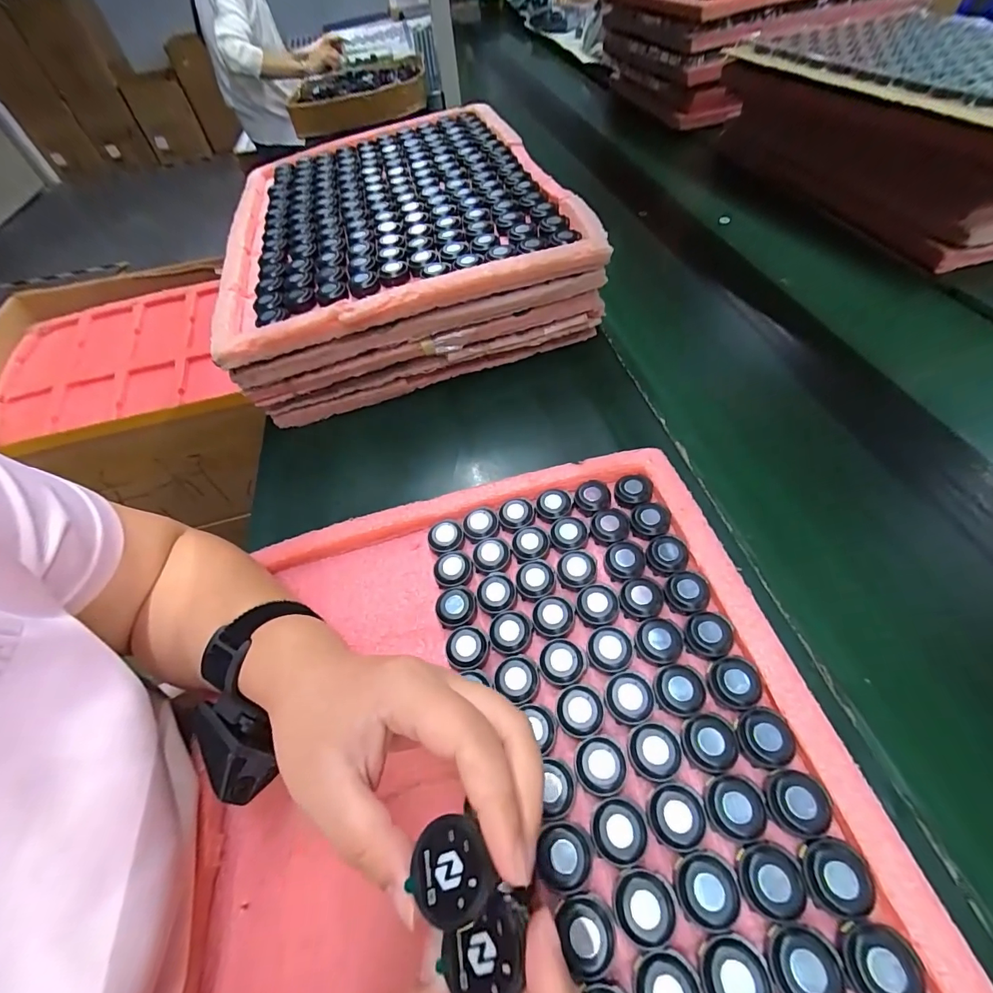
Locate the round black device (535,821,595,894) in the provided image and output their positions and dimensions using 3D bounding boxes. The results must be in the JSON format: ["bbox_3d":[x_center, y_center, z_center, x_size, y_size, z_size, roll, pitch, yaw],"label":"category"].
[{"bbox_3d":[0.037,0.190,0.232,0.028,0.009,0.028,-5,53,2],"label":"round black device"}]

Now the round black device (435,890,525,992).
[{"bbox_3d":[-0.002,0.150,0.143,0.028,0.007,0.024,-28,55,-18],"label":"round black device"}]

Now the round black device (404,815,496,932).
[{"bbox_3d":[-0.016,0.125,0.147,0.025,0.007,0.029,-26,54,-16],"label":"round black device"}]

